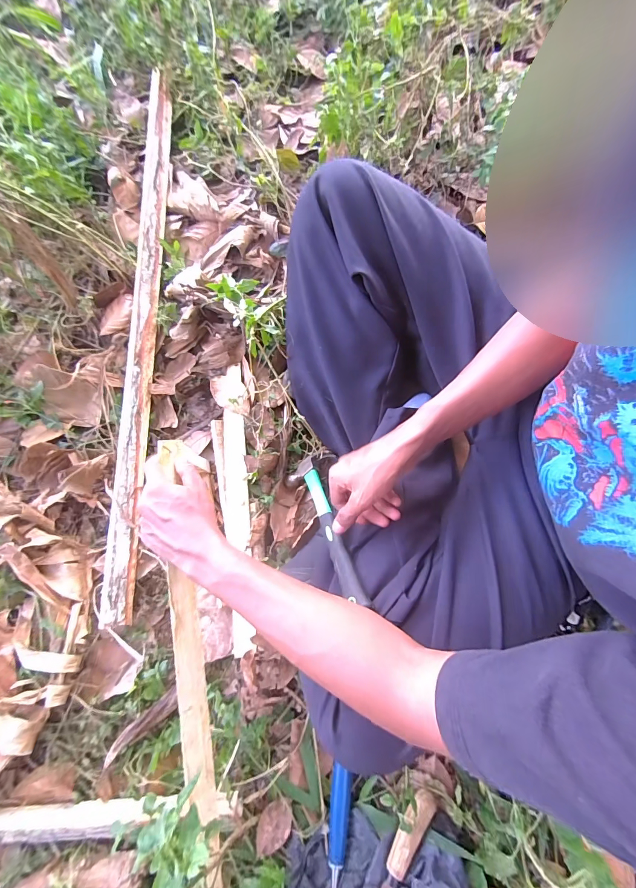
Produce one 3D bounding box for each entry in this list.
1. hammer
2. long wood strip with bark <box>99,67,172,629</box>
[{"bbox_3d":[0.011,0.098,0.458,0.075,0.044,0.242,-16,35,-4],"label":"hammer"},{"bbox_3d":[-0.305,-0.222,0.595,0.042,0.028,0.980,-1,77,-1],"label":"long wood strip with bark"}]

